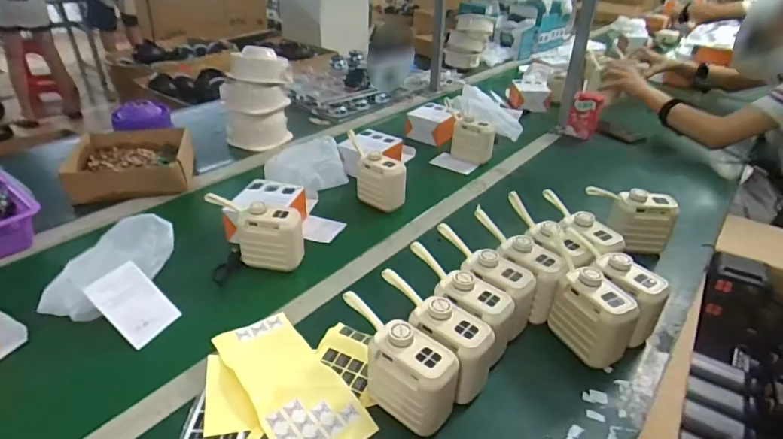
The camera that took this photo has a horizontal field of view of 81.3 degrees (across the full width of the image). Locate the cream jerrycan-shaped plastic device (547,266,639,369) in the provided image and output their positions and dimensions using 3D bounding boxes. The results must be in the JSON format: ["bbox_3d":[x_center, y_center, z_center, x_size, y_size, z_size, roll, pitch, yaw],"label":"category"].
[{"bbox_3d":[0.244,0.116,0.551,0.055,0.099,0.083,-17,38,-27],"label":"cream jerrycan-shaped plastic device"}]

